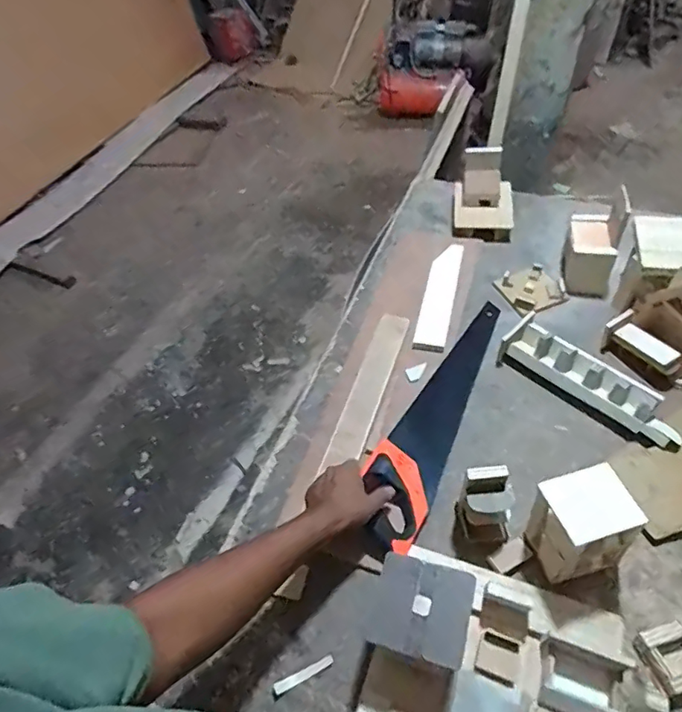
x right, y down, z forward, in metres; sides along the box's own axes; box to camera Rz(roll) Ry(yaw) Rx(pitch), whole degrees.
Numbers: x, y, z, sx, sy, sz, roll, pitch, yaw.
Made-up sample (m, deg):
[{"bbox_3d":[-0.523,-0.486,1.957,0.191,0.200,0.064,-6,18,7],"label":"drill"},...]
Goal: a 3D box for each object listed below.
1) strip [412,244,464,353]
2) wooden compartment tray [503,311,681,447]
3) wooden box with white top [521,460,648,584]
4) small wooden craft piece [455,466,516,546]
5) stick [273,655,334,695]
[{"bbox_3d":[0.194,-0.124,1.009,0.056,0.011,0.293,10,53,12],"label":"strip"},{"bbox_3d":[0.406,0.040,0.840,0.084,0.046,0.299,-35,57,-21],"label":"wooden compartment tray"},{"bbox_3d":[0.304,0.216,0.660,0.102,0.134,0.093,-13,52,-6],"label":"wooden box with white top"},{"bbox_3d":[0.197,0.204,0.696,0.067,0.113,0.066,0,52,5],"label":"small wooden craft piece"},{"bbox_3d":[-0.045,0.392,0.636,0.077,0.004,0.012,-22,53,-12],"label":"stick"}]

